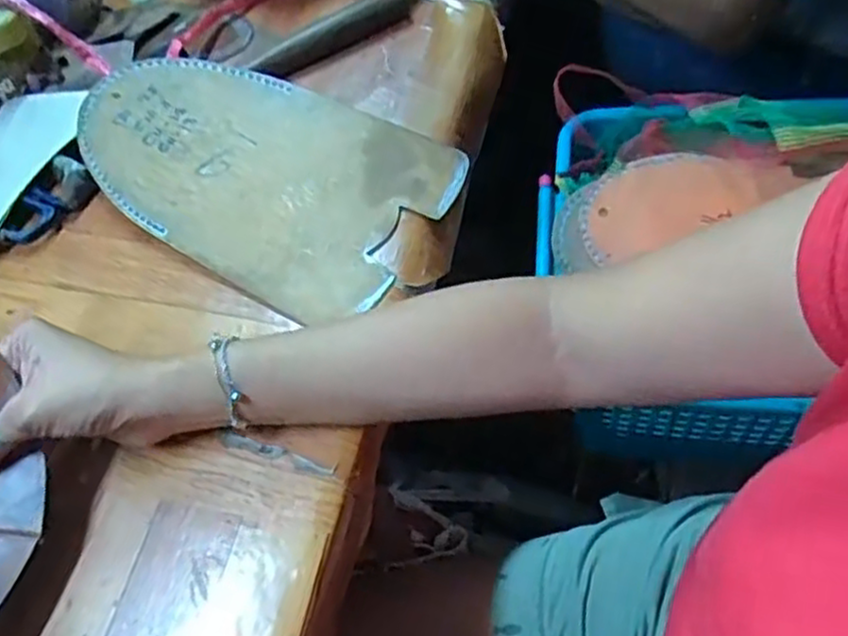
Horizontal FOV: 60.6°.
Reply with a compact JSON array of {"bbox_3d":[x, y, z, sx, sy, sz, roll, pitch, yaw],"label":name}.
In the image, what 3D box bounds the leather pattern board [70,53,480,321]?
[{"bbox_3d":[-0.130,-0.113,0.530,0.288,0.007,0.164,27,66,17],"label":"leather pattern board"}]

